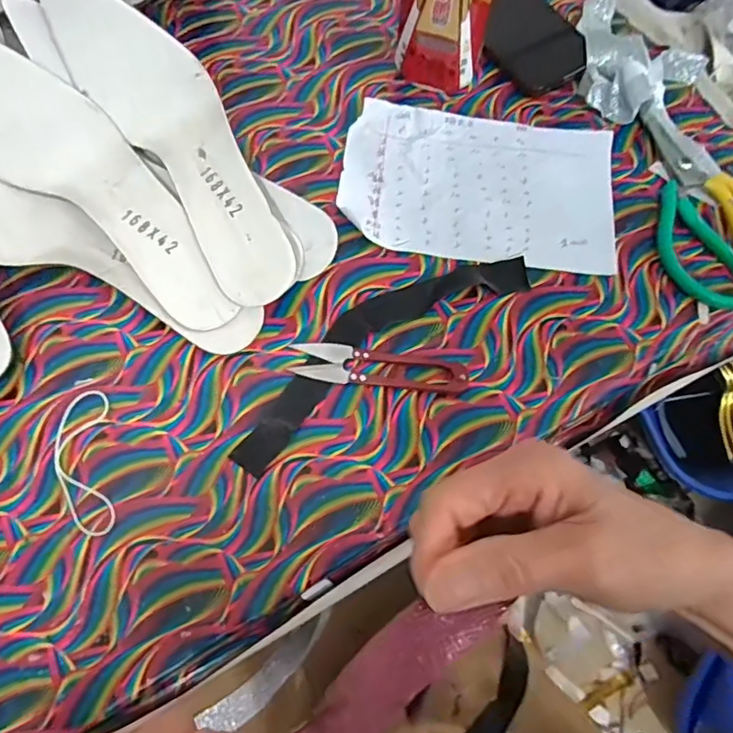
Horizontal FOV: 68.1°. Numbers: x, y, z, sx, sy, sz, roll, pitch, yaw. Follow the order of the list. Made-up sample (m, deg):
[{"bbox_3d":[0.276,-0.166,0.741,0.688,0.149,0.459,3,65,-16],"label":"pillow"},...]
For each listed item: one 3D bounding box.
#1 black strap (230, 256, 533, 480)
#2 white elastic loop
[{"bbox_3d":[0.008,-0.018,0.368,0.236,0.004,0.057,-36,75,-14],"label":"black strap"},{"bbox_3d":[-0.174,0.059,0.332,0.033,0.004,0.091,-10,70,-6],"label":"white elastic loop"}]

